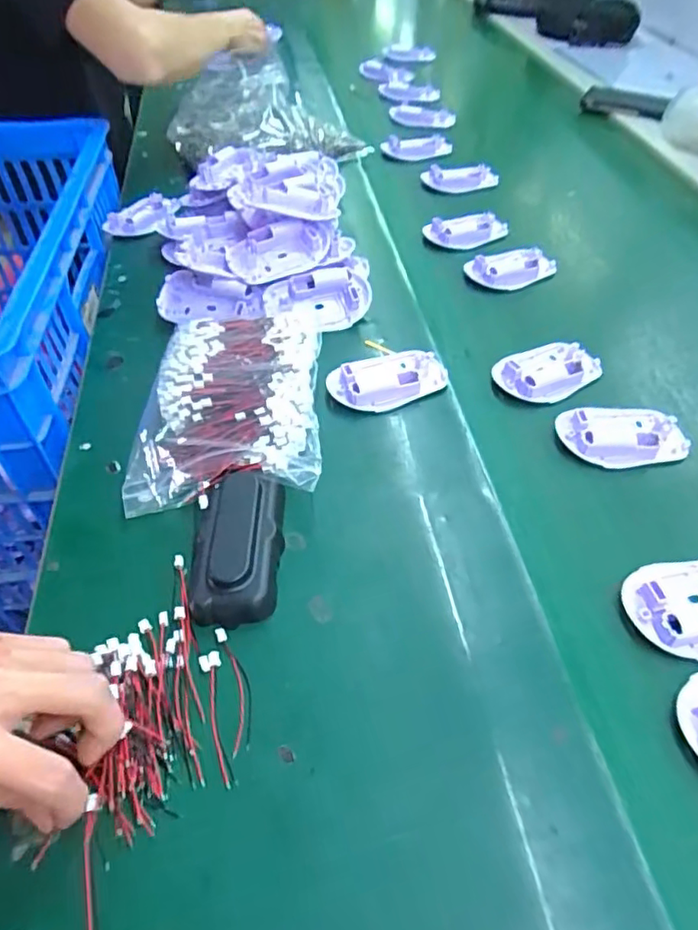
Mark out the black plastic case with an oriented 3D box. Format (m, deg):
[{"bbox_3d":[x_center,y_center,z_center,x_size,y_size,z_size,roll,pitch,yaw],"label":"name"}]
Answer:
[{"bbox_3d":[-0.069,0.049,0.378,0.052,0.029,0.099,-2,49,0],"label":"black plastic case"}]

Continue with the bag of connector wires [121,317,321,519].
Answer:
[{"bbox_3d":[-0.089,-0.048,0.463,0.133,0.040,0.180,-2,49,0],"label":"bag of connector wires"}]

